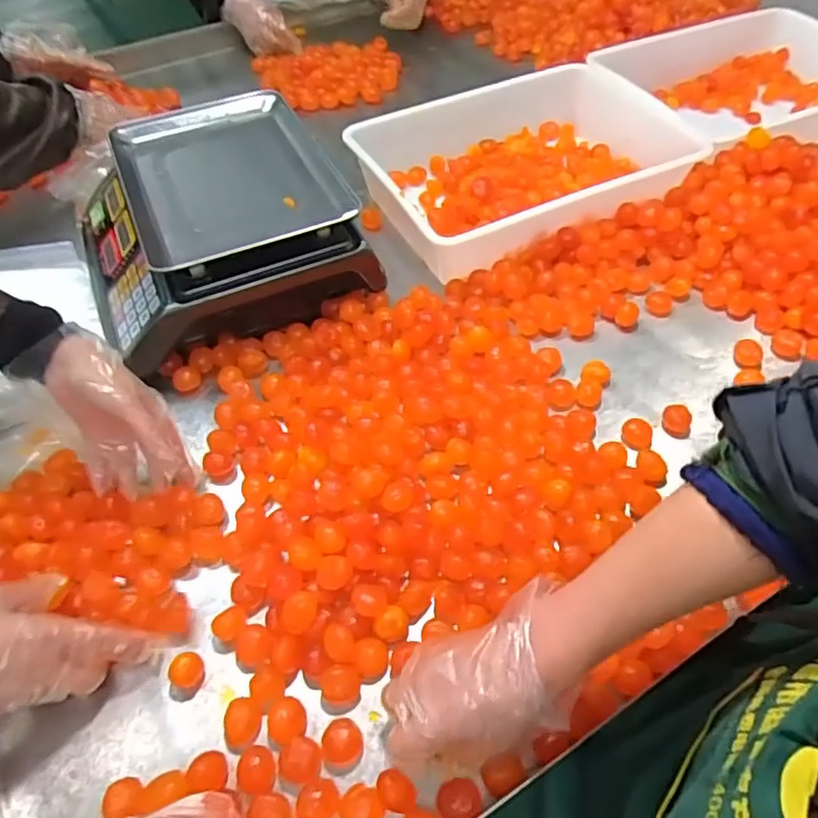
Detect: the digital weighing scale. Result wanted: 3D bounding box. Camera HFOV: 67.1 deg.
[{"bbox_3d":[-0.250,-0.232,0.767,0.308,0.115,0.325,-22,55,-14],"label":"digital weighing scale"}]

